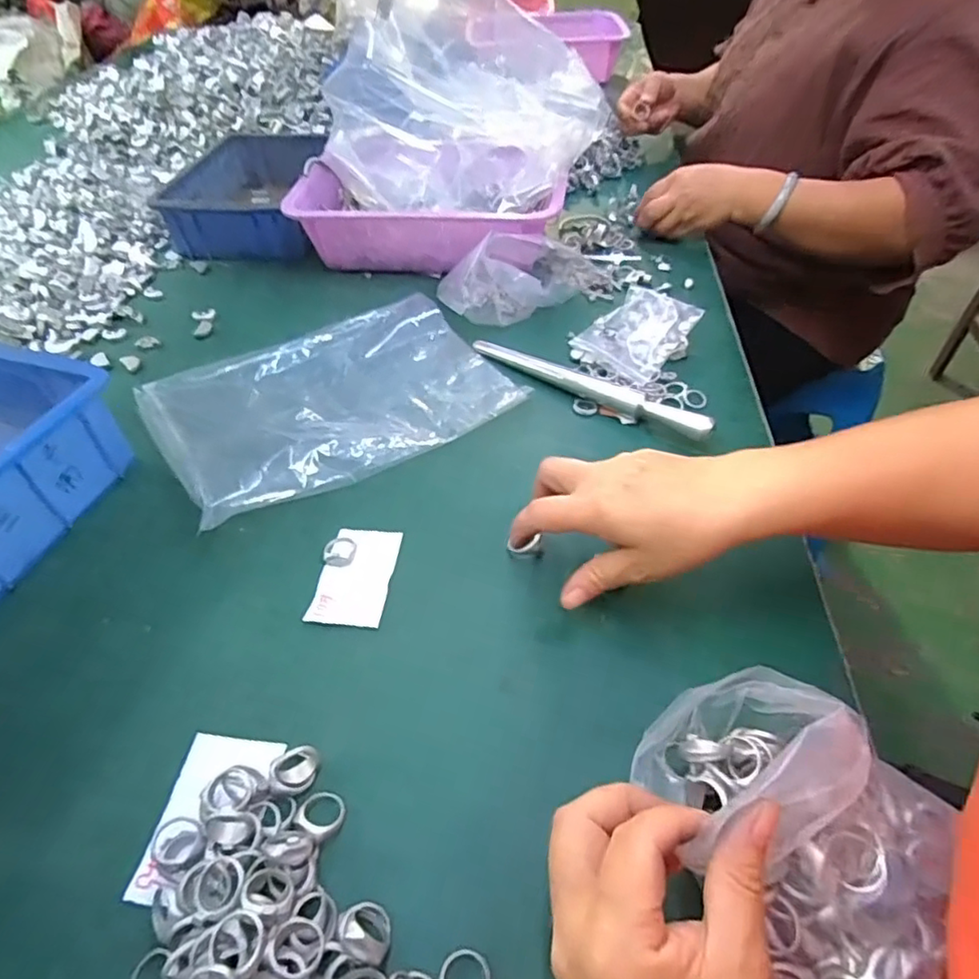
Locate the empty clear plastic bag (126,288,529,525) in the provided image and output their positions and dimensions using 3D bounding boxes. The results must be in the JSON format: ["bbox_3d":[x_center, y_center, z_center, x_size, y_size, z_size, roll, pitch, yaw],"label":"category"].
[{"bbox_3d":[-0.143,-0.090,0.540,0.284,0.022,0.222,-26,49,-26],"label":"empty clear plastic bag"}]

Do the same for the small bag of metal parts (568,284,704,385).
[{"bbox_3d":[0.147,-0.153,0.577,0.085,0.027,0.117,31,56,26],"label":"small bag of metal parts"}]

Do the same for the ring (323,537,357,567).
[{"bbox_3d":[-0.107,0.044,0.427,0.023,0.005,0.026,0,48,2],"label":"ring"}]

